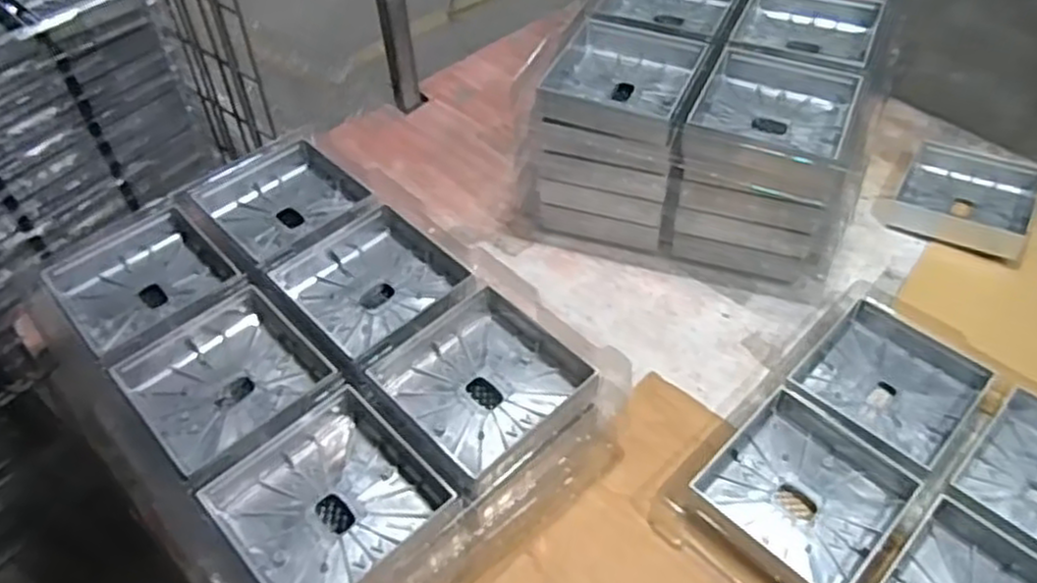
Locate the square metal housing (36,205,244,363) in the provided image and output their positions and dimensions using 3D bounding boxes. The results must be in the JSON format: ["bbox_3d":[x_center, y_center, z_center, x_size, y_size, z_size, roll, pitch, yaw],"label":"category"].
[{"bbox_3d":[-0.341,-0.005,0.703,0.140,0.047,0.163,-35,56,-26],"label":"square metal housing"}]

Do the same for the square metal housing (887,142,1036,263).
[{"bbox_3d":[0.515,-0.110,0.876,0.134,0.035,0.151,26,54,22],"label":"square metal housing"}]

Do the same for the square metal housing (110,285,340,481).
[{"bbox_3d":[-0.234,0.078,0.629,0.139,0.041,0.146,-35,56,-26],"label":"square metal housing"}]

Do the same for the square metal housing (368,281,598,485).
[{"bbox_3d":[-0.024,0.073,0.616,0.141,0.036,0.145,-36,57,-27],"label":"square metal housing"}]

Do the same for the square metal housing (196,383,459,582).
[{"bbox_3d":[-0.134,0.153,0.553,0.139,0.037,0.138,-37,57,-27],"label":"square metal housing"}]

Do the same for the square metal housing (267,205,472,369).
[{"bbox_3d":[-0.123,-0.007,0.689,0.140,0.043,0.153,-37,57,-27],"label":"square metal housing"}]

